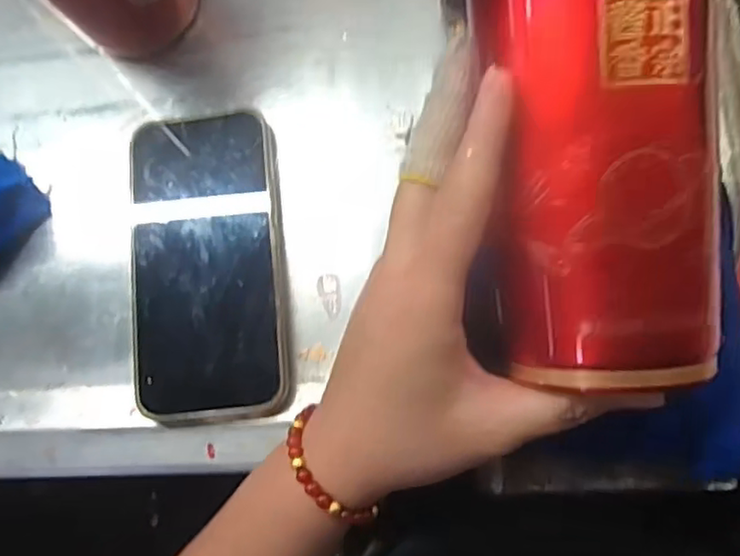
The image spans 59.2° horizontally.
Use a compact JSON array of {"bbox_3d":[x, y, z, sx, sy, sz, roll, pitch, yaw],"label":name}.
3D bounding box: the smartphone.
[{"bbox_3d":[-0.085,-0.008,0.332,0.078,0.011,0.159,-6,82,7],"label":"smartphone"}]

